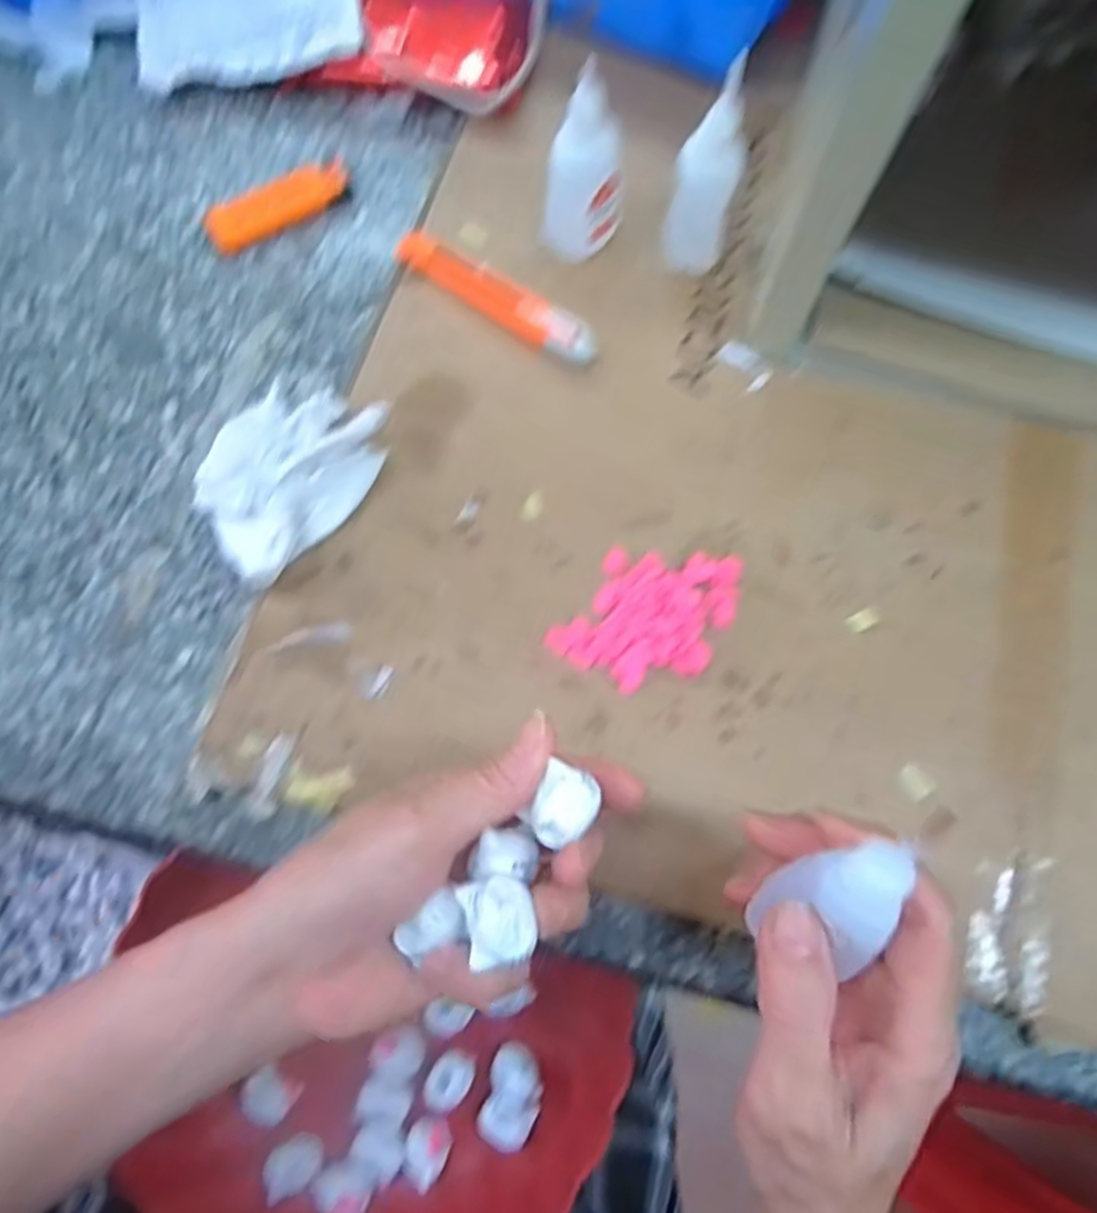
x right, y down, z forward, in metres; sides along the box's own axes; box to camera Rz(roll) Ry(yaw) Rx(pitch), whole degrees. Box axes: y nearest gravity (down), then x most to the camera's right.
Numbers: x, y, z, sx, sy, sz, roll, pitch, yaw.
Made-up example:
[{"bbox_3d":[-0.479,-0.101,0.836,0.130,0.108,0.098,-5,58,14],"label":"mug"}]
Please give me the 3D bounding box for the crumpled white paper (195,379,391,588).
[{"bbox_3d":[-0.125,-0.060,0.352,0.074,0.041,0.095,29,75,9],"label":"crumpled white paper"}]

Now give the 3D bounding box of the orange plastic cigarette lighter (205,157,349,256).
[{"bbox_3d":[-0.149,-0.222,0.422,0.081,0.012,0.024,-30,74,-9],"label":"orange plastic cigarette lighter"}]

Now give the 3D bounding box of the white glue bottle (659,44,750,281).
[{"bbox_3d":[0.076,-0.204,0.368,0.030,0.097,0.025,12,73,4],"label":"white glue bottle"}]

